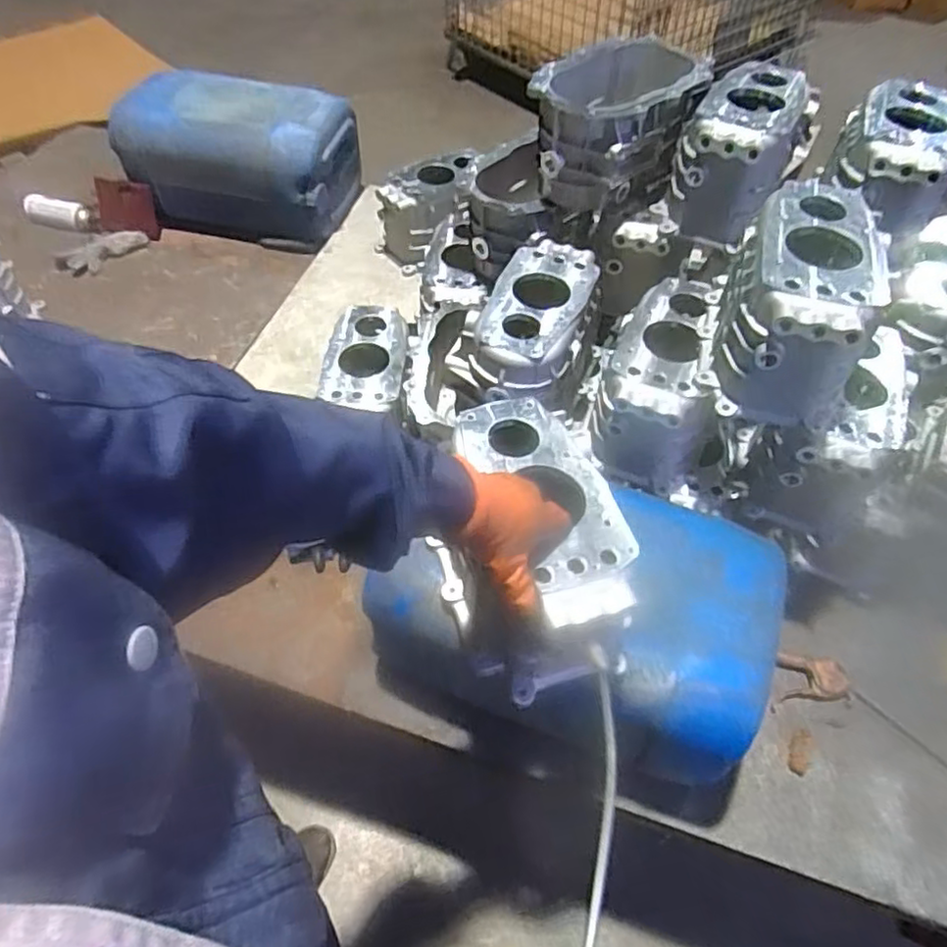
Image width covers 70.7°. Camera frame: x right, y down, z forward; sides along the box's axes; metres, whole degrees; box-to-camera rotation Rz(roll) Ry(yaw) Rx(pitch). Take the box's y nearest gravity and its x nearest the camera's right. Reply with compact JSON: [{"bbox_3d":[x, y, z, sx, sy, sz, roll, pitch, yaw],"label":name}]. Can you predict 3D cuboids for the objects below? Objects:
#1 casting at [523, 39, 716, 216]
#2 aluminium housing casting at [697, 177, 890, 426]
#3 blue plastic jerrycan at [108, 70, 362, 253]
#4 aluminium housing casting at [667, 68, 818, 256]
[{"bbox_3d":[0.211,-0.516,1.010,0.209,0.174,0.242,23,56,15],"label":"casting"},{"bbox_3d":[0.372,-0.192,0.771,0.153,0.165,0.239,15,54,9],"label":"aluminium housing casting"},{"bbox_3d":[-0.507,-0.685,1.456,0.468,0.232,0.255,12,54,7],"label":"blue plastic jerrycan"},{"bbox_3d":[0.377,-0.446,0.943,0.142,0.155,0.195,31,58,19],"label":"aluminium housing casting"}]

